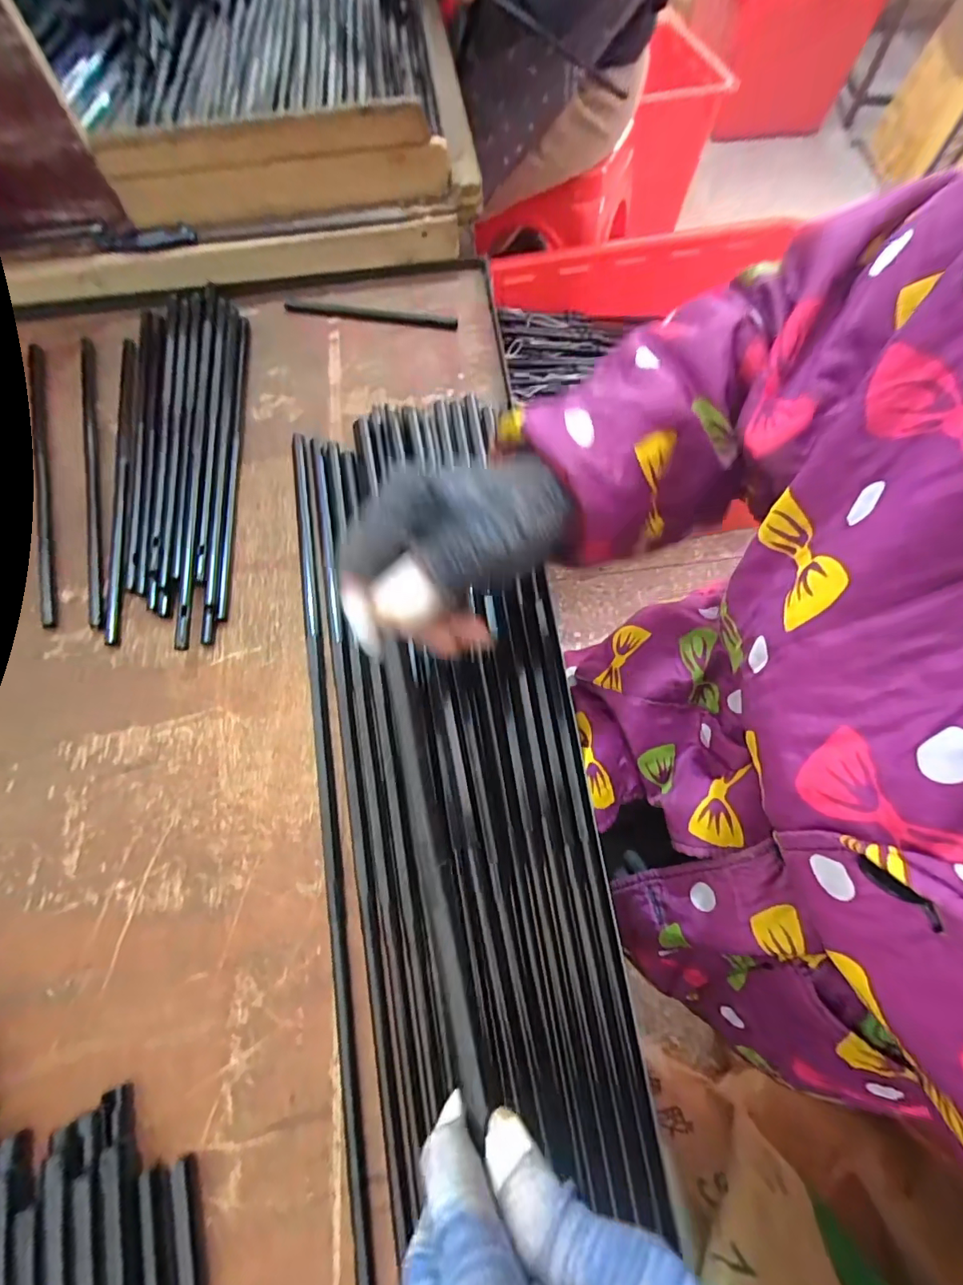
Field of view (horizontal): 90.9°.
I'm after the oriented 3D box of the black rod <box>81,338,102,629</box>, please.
[{"bbox_3d":[-0.349,-0.159,0.424,0.013,0.012,0.336,-19,67,-6],"label":"black rod"}]

